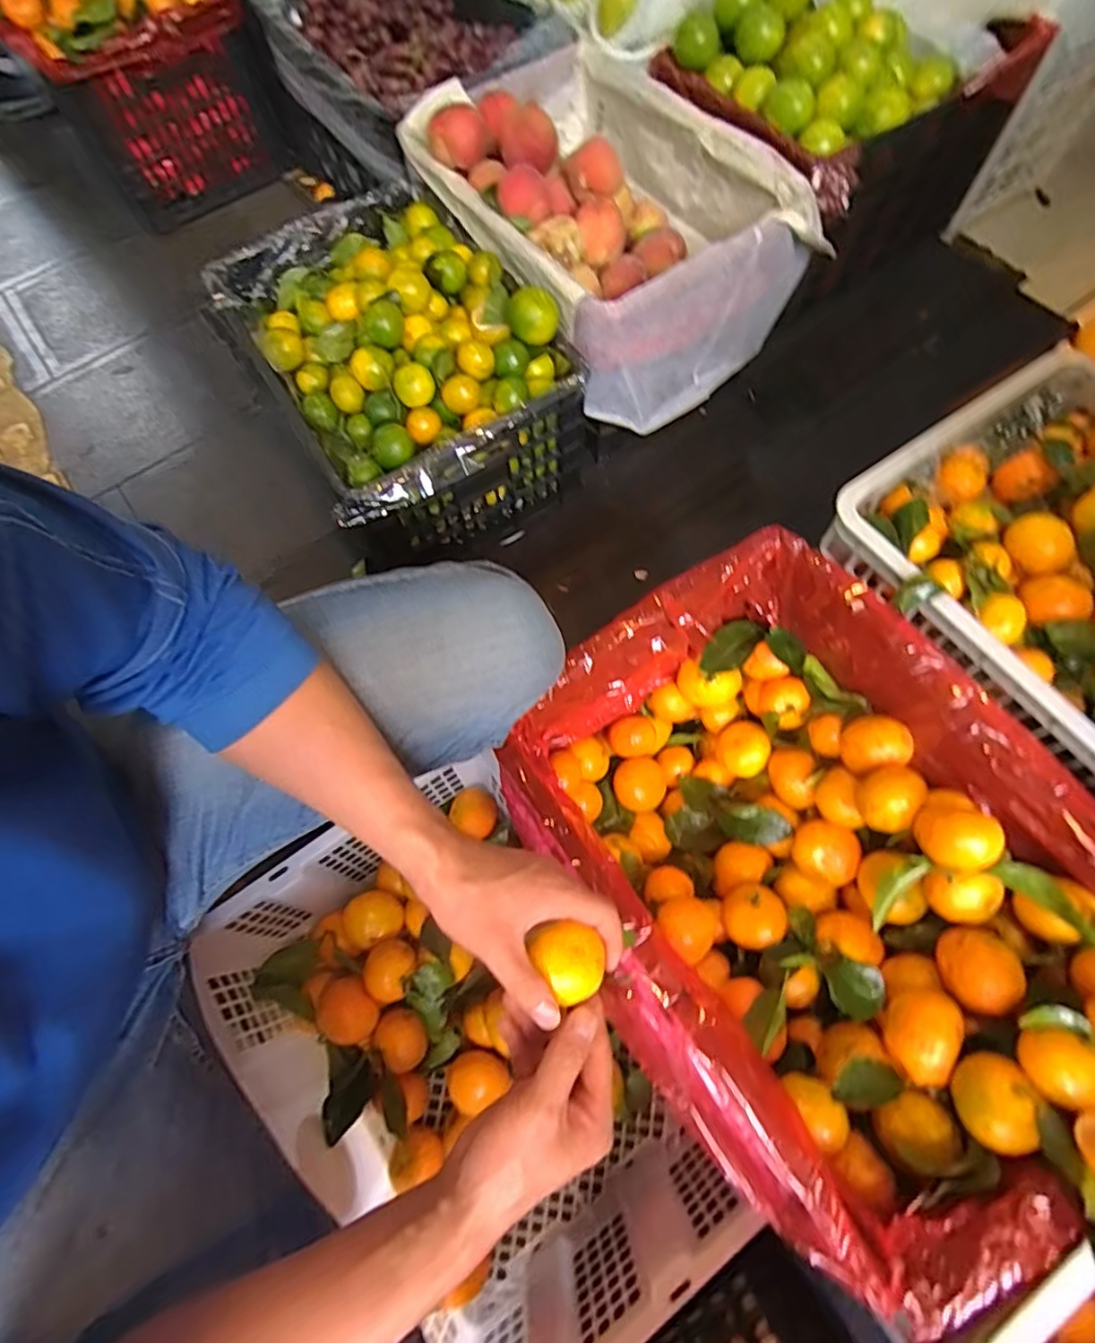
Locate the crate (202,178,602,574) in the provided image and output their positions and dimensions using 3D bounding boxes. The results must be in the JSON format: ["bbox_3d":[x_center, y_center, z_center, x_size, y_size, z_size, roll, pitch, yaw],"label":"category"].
[{"bbox_3d":[-0.206,-0.405,0.873,0.360,0.252,0.466,-36,72,-12],"label":"crate"}]

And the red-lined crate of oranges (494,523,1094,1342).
[{"bbox_3d":[0.216,0.172,0.572,0.378,0.230,0.505,-31,71,-10],"label":"red-lined crate of oranges"}]

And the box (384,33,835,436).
[{"bbox_3d":[0.076,-0.630,0.890,0.364,0.227,0.514,-32,71,-10],"label":"box"}]

